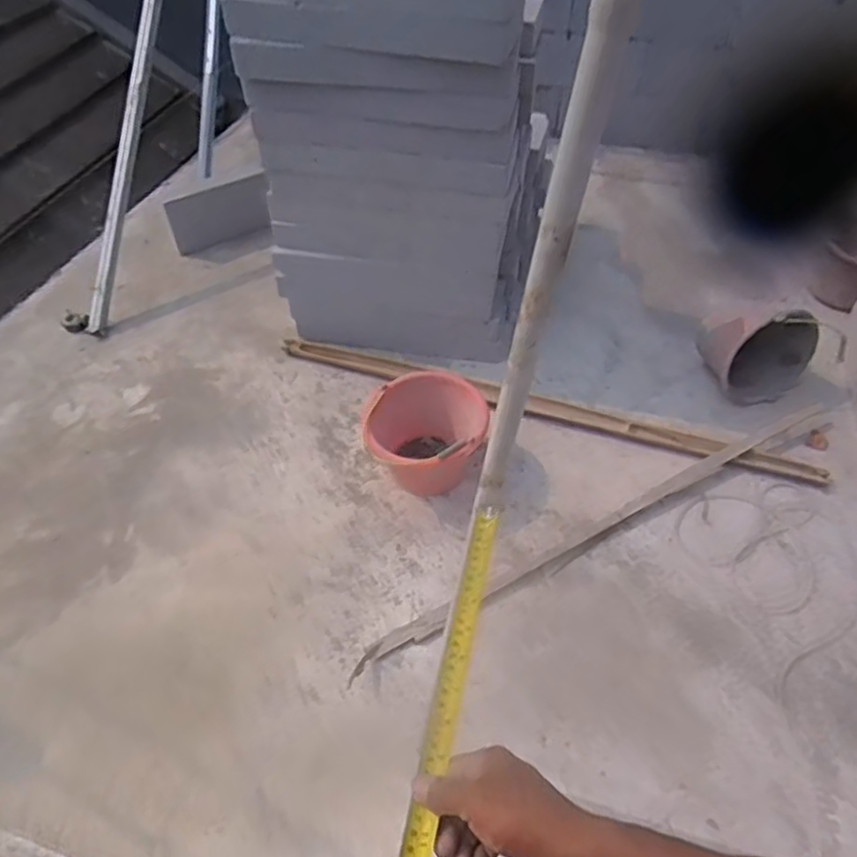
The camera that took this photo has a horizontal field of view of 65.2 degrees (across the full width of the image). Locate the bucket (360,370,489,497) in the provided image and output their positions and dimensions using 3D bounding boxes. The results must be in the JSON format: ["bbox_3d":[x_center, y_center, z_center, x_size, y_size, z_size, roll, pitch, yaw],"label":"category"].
[{"bbox_3d":[-0.009,0.013,1.674,0.293,0.194,0.289,0,47,0],"label":"bucket"}]

